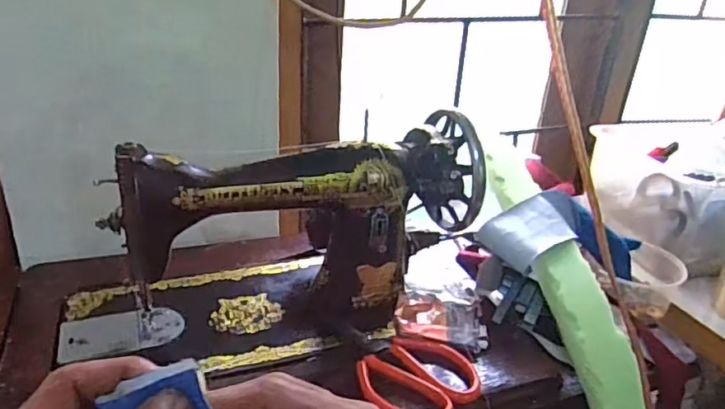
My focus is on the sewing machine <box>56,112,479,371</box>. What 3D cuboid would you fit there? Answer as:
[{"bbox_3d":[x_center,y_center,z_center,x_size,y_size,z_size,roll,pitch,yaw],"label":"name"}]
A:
[{"bbox_3d":[-0.090,0.036,0.596,0.417,0.199,0.186,-2,27,-12],"label":"sewing machine"}]

